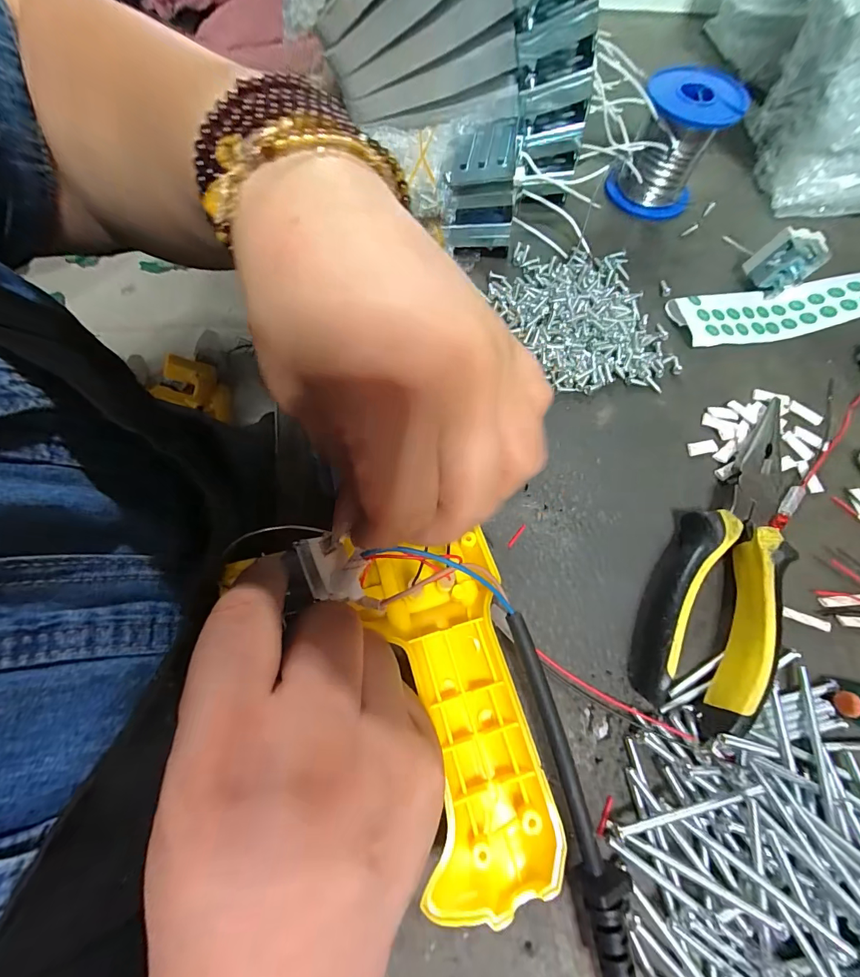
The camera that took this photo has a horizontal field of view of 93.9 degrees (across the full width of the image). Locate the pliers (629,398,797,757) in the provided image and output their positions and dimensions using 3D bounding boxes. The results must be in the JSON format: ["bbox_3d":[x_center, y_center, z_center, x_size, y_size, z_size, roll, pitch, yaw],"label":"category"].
[{"bbox_3d":[0.148,0.022,0.205,0.051,0.025,0.186,26,70,7],"label":"pliers"}]

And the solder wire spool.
[{"bbox_3d":[0.174,-0.249,0.291,0.065,0.064,0.065,1,69,-2],"label":"solder wire spool"}]

